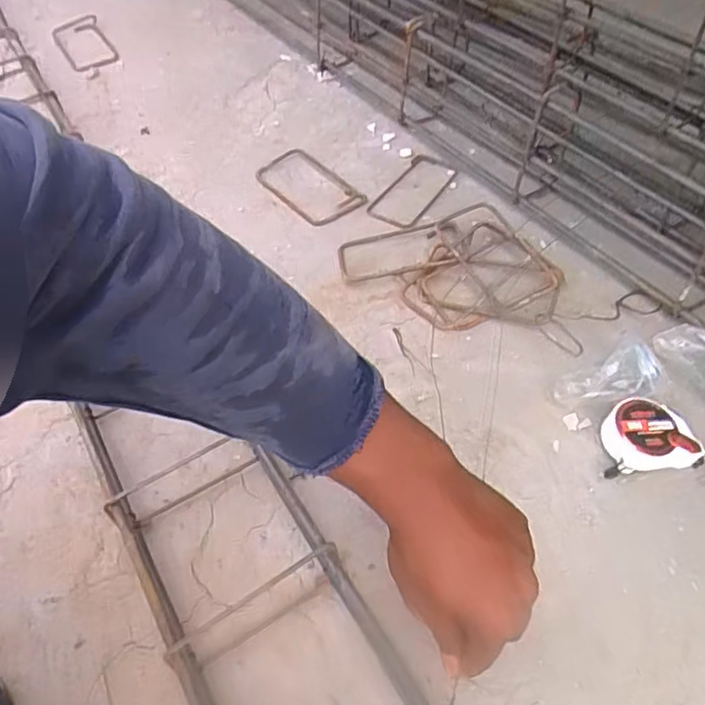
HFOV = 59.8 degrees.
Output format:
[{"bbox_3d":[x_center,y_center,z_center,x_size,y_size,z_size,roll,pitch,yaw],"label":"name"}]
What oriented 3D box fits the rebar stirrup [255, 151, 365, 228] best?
[{"bbox_3d":[-0.062,-0.232,0.847,0.093,0.007,0.167,-32,58,-20],"label":"rebar stirrup"}]

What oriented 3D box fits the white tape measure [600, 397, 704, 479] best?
[{"bbox_3d":[0.274,0.078,0.573,0.088,0.038,0.065,-6,53,-1],"label":"white tape measure"}]

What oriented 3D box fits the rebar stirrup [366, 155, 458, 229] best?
[{"bbox_3d":[0.082,-0.220,0.834,0.073,0.009,0.151,25,58,20],"label":"rebar stirrup"}]

